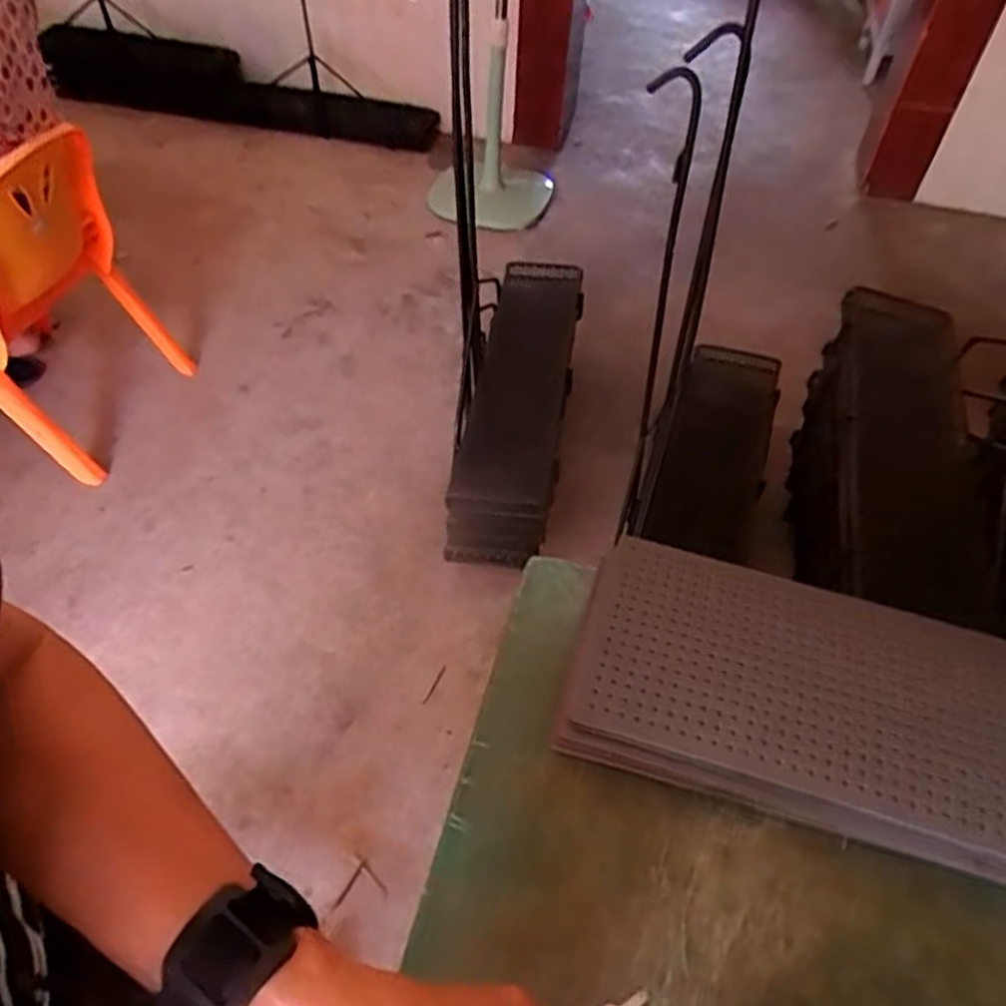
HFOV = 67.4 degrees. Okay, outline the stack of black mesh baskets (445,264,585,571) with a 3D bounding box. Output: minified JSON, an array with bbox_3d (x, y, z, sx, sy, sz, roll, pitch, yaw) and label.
[{"bbox_3d":[0.031,-0.164,1.344,0.169,0.205,0.581,8,50,4],"label":"stack of black mesh baskets"}]

